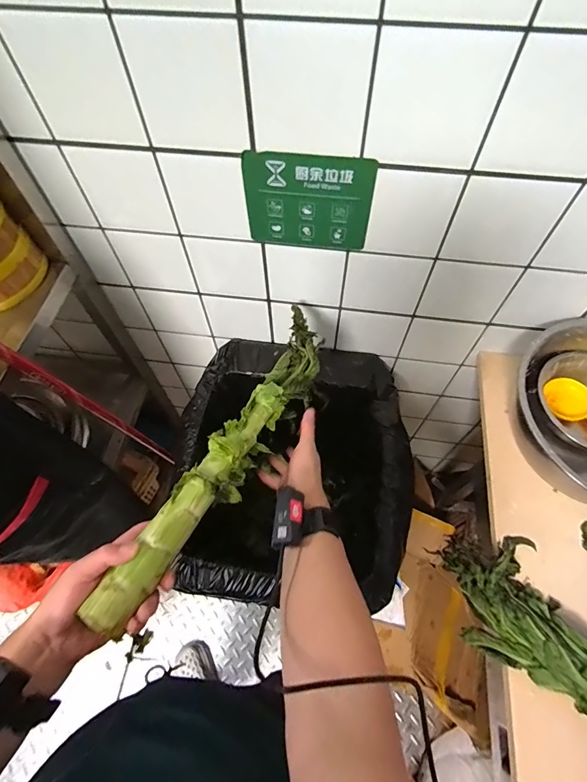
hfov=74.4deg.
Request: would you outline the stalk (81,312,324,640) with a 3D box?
[{"bbox_3d":[-0.069,0.058,0.532,0.072,0.055,0.518,24,49,13],"label":"stalk"}]

